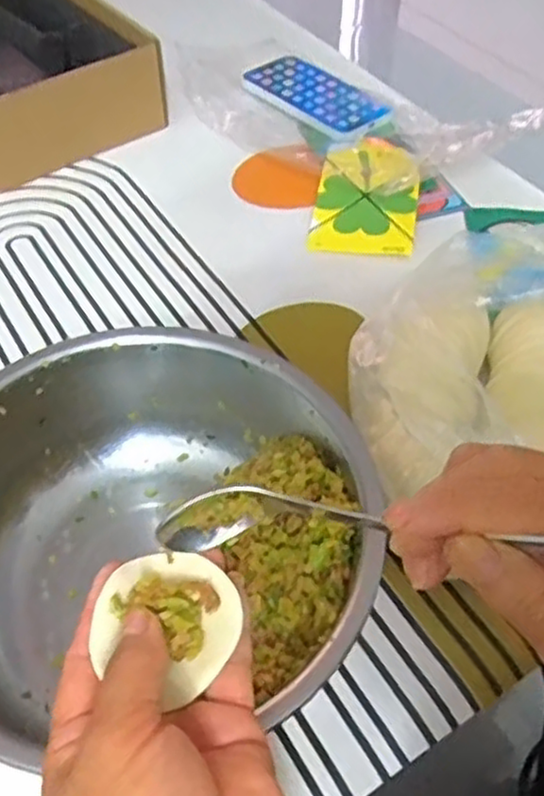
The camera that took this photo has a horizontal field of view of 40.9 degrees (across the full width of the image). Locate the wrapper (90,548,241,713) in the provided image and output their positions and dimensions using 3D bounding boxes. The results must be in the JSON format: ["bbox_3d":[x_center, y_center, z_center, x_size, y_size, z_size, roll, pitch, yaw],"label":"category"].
[{"bbox_3d":[-0.038,0.079,0.269,0.048,0.019,0.049,21,55,17],"label":"wrapper"}]

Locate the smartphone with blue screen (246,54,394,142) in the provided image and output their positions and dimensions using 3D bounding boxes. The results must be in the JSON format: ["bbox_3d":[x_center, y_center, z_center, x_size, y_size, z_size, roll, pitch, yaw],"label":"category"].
[{"bbox_3d":[0.041,-0.299,0.719,0.074,0.005,0.154,-36,59,-24],"label":"smartphone with blue screen"}]

